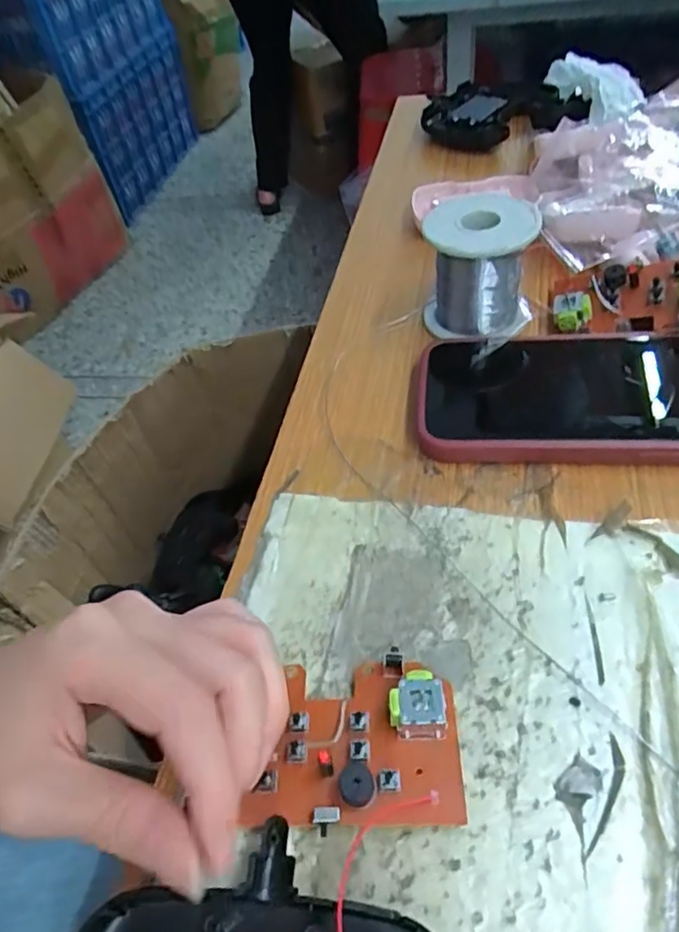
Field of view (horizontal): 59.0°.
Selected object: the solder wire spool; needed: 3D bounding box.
[{"bbox_3d":[0.081,-0.117,0.352,0.062,0.065,0.053,6,51,14],"label":"solder wire spool"}]

